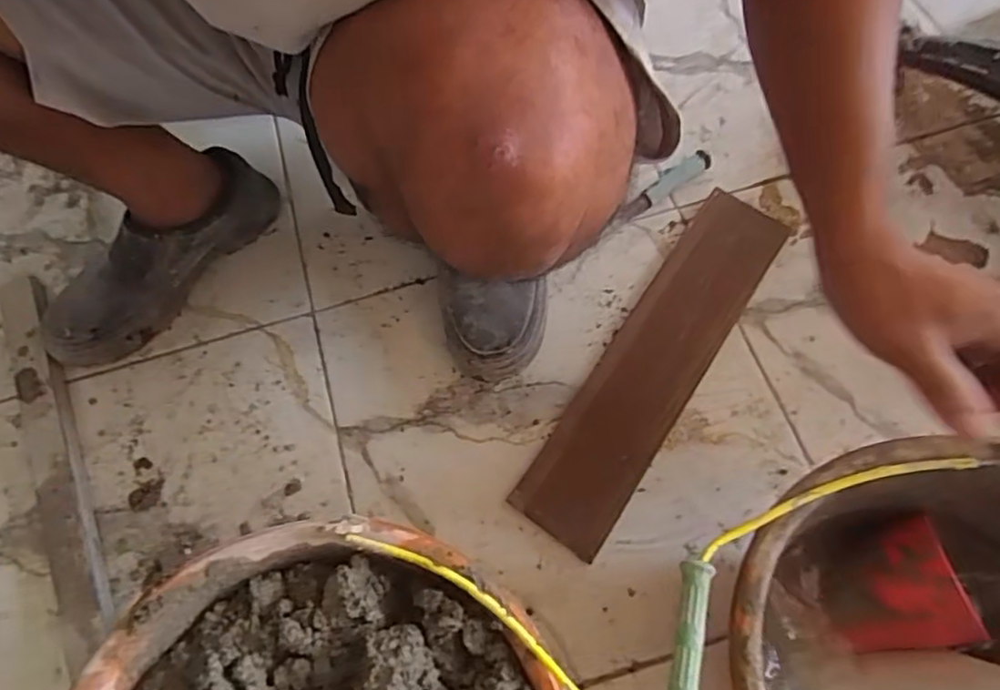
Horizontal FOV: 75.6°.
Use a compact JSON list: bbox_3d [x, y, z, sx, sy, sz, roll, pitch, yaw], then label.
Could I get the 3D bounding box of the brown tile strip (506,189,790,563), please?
[{"bbox_3d":[0.150,0.010,0.608,0.087,0.014,0.384,31,71,16],"label":"brown tile strip"}]

